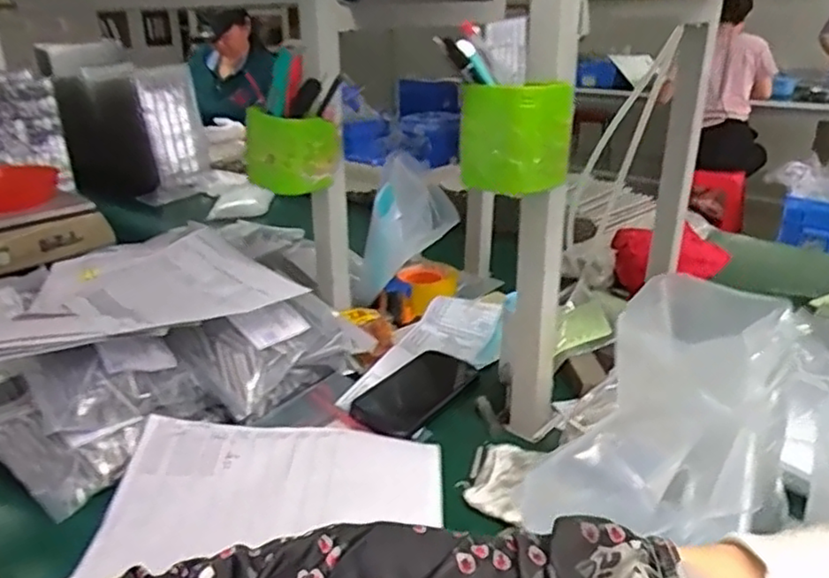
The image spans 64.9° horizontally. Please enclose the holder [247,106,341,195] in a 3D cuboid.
[{"bbox_3d":[-0.134,-0.152,0.726,0.091,0.081,0.066,-16,27,-32],"label":"holder"}]

